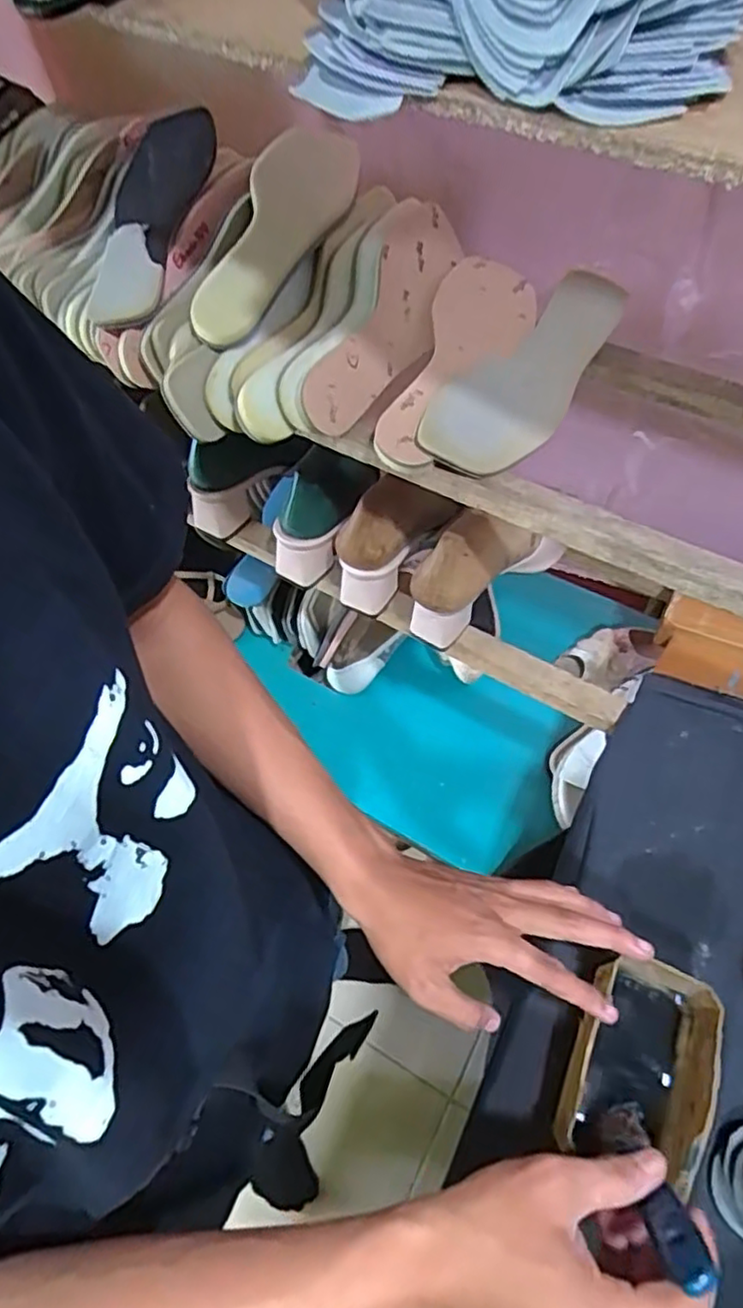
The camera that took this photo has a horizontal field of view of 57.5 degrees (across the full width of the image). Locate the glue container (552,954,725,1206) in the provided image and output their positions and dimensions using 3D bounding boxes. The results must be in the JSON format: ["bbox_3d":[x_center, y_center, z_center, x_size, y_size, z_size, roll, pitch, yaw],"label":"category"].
[{"bbox_3d":[0.171,0.264,0.436,0.075,0.073,0.116,21,63,15],"label":"glue container"}]

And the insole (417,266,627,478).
[{"bbox_3d":[0.122,-0.225,0.534,0.086,0.020,0.226,29,69,13],"label":"insole"}]

